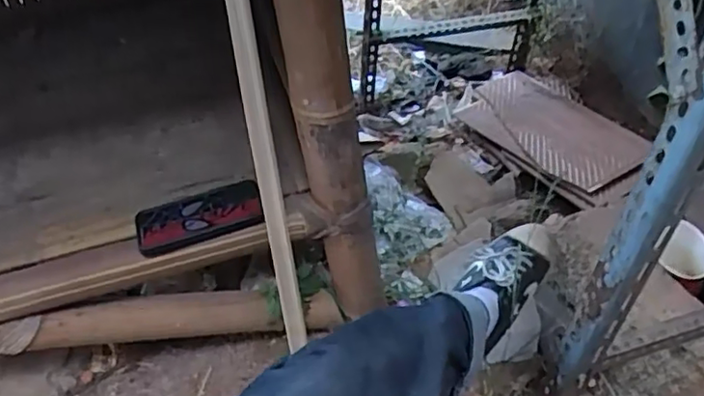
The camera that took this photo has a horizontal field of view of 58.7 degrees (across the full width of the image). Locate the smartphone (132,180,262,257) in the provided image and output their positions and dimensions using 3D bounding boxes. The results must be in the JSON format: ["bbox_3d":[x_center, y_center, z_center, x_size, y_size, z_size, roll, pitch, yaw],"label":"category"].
[{"bbox_3d":[-0.202,0.025,0.826,0.161,0.017,0.081,-15,43,-13],"label":"smartphone"}]

